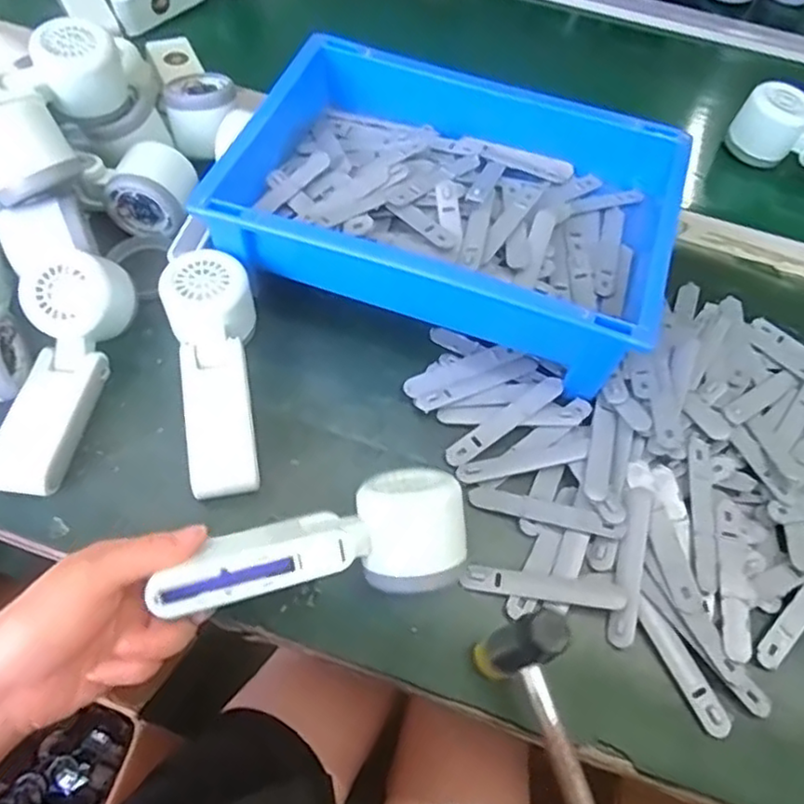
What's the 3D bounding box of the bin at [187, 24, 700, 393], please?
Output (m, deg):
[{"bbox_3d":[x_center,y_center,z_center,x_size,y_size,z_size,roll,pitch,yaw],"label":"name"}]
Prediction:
[{"bbox_3d":[0.038,-0.148,0.499,0.305,0.078,0.218,18,58,7],"label":"bin"}]

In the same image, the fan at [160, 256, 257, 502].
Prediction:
[{"bbox_3d":[-0.119,-0.023,0.435,0.059,0.044,0.164,-11,59,-10],"label":"fan"}]

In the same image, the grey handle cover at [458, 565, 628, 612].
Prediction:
[{"bbox_3d":[0.083,0.108,0.392,0.094,0.008,0.016,9,57,1],"label":"grey handle cover"}]

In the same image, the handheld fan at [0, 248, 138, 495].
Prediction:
[{"bbox_3d":[-0.224,-0.020,0.432,0.055,0.054,0.160,9,74,2],"label":"handheld fan"}]

